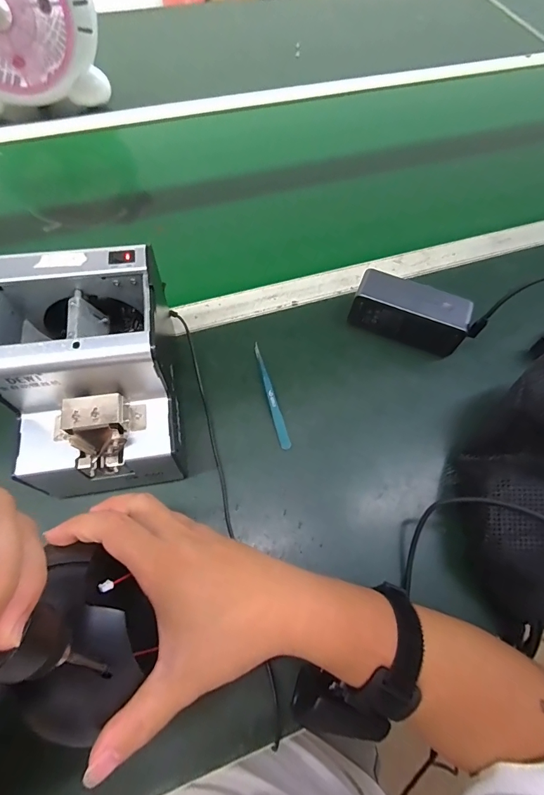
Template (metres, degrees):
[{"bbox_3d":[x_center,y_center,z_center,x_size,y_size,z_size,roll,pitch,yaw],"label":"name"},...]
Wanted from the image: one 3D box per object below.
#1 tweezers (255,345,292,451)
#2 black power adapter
[{"bbox_3d":[-0.002,-0.002,0.428,0.011,0.009,0.126,-15,65,-10],"label":"tweezers"},{"bbox_3d":[0.161,-0.099,0.454,0.130,0.057,0.056,26,64,5],"label":"black power adapter"}]

